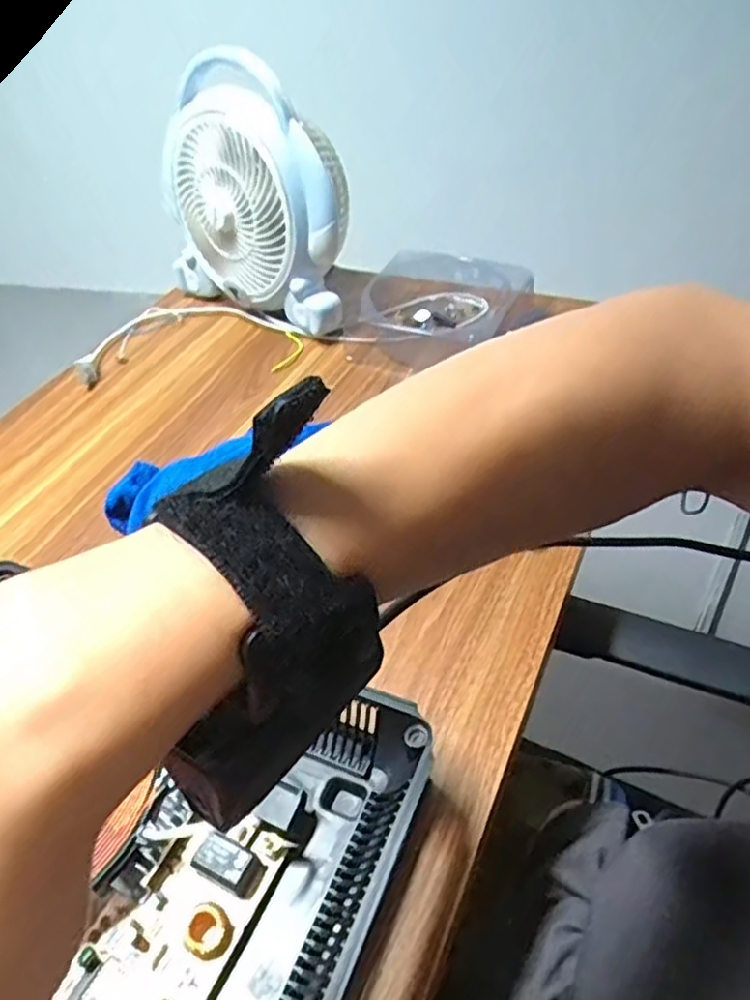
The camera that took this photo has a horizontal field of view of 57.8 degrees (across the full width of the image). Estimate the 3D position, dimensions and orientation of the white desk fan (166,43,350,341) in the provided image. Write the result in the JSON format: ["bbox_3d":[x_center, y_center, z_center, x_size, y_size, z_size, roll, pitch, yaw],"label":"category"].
[{"bbox_3d":[-0.129,-0.350,0.783,0.265,0.243,0.126,25,52,29],"label":"white desk fan"}]

